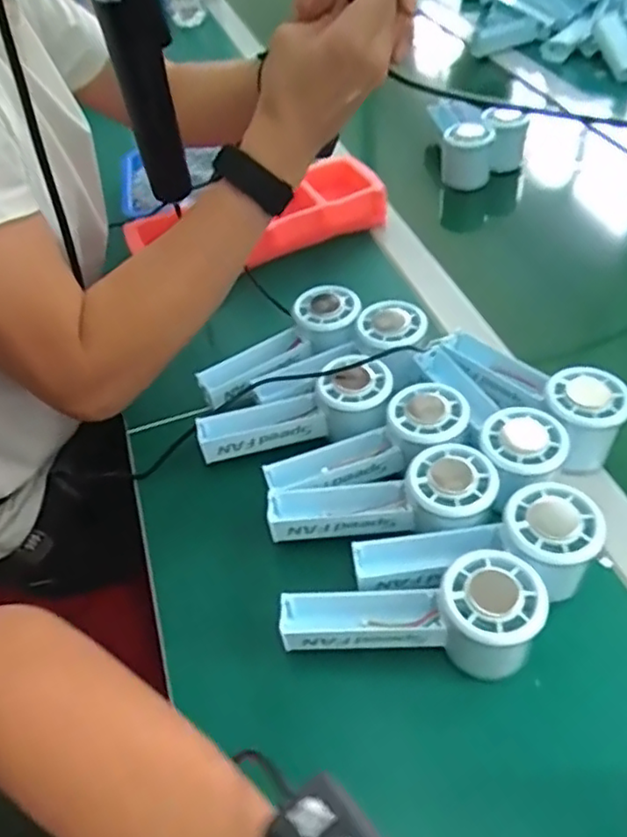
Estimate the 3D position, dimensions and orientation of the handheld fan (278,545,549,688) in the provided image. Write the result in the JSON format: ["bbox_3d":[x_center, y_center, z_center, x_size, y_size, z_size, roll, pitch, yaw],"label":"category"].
[{"bbox_3d":[0.056,0.120,0.397,0.152,0.066,0.056,-1,47,6],"label":"handheld fan"}]

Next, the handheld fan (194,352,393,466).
[{"bbox_3d":[-0.013,-0.003,0.510,0.149,0.034,0.062,-20,47,6],"label":"handheld fan"}]

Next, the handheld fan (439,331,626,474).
[{"bbox_3d":[0.168,-0.025,0.511,0.058,0.055,0.147,-28,50,-18],"label":"handheld fan"}]

